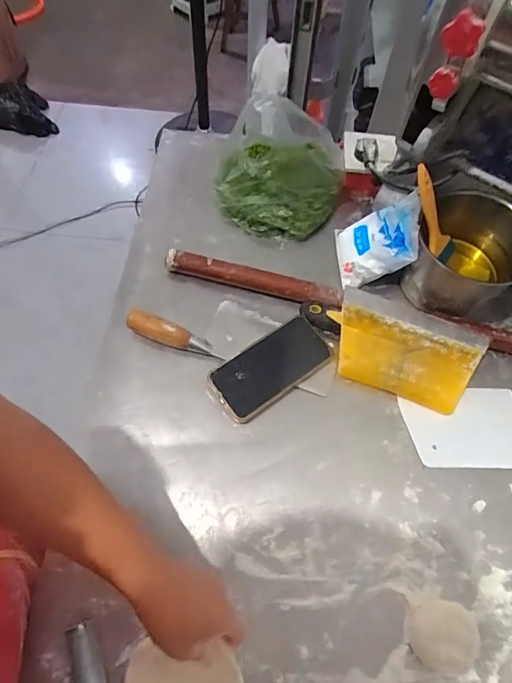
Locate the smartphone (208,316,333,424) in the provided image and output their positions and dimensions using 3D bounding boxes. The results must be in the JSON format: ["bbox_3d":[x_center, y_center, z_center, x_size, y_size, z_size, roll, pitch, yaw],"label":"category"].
[{"bbox_3d":[0.021,0.032,0.542,0.157,0.017,0.078,-33,69,-18],"label":"smartphone"}]

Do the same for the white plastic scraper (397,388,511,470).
[{"bbox_3d":[0.262,0.108,0.527,0.147,0.007,0.101,-1,63,-2],"label":"white plastic scraper"}]

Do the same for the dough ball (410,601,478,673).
[{"bbox_3d":[0.187,0.295,0.418,0.055,0.031,0.062,9,63,2],"label":"dough ball"}]

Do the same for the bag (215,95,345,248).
[{"bbox_3d":[0.035,-0.263,0.626,0.178,0.155,0.148,26,65,11],"label":"bag"}]

